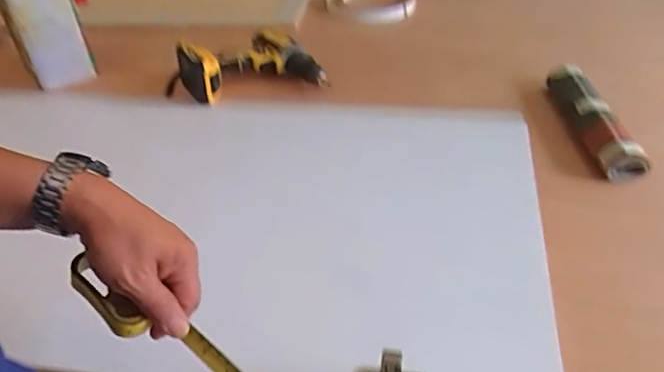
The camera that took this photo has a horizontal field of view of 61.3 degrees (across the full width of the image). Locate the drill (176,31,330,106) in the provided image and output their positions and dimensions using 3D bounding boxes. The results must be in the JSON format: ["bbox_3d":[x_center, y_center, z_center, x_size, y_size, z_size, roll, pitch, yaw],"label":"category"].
[{"bbox_3d":[-0.147,-0.208,0.977,0.220,0.069,0.196,-19,42,-17],"label":"drill"}]

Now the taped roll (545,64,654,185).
[{"bbox_3d":[0.373,-0.091,0.810,0.053,0.056,0.254,-4,39,0],"label":"taped roll"}]

